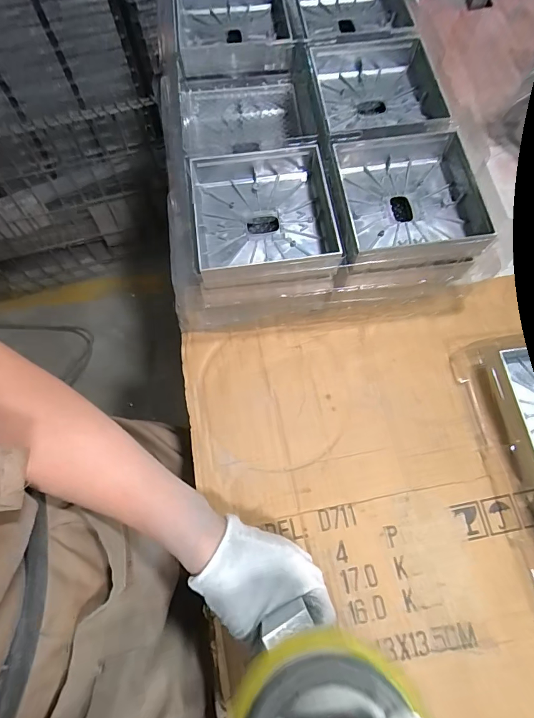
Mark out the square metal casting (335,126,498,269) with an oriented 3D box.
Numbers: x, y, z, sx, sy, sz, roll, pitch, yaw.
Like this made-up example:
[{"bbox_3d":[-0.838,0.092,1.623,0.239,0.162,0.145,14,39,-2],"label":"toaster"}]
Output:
[{"bbox_3d":[0.146,-0.166,0.410,0.163,0.043,0.153,-7,71,-3],"label":"square metal casting"}]

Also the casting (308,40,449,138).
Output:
[{"bbox_3d":[0.132,-0.332,0.480,0.136,0.035,0.122,-10,71,-4],"label":"casting"}]

